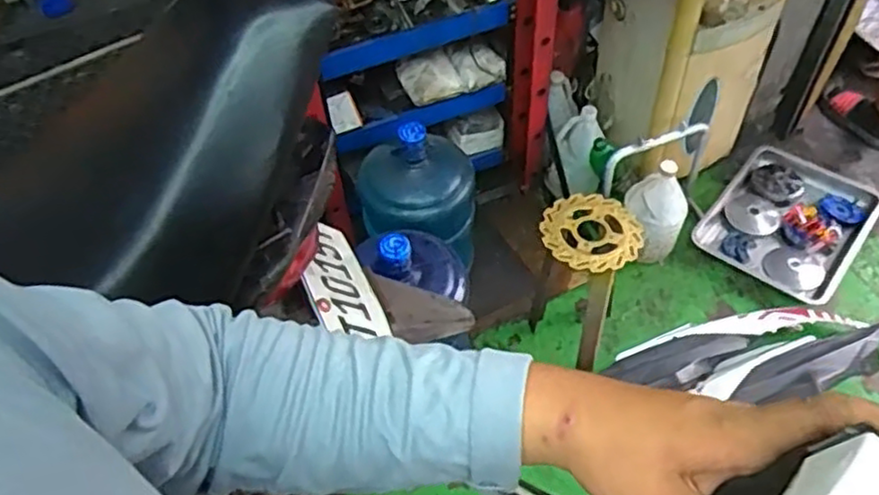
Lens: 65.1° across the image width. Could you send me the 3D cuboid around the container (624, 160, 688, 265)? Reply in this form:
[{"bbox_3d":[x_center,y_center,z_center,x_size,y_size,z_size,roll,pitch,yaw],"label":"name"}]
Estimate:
[{"bbox_3d":[0.527,-0.089,1.670,0.128,0.228,0.135,-10,52,-5],"label":"container"}]

